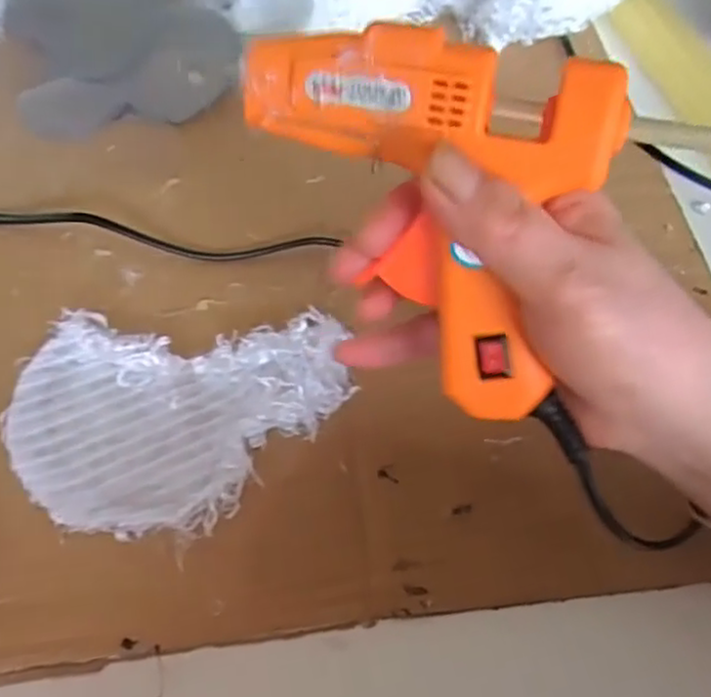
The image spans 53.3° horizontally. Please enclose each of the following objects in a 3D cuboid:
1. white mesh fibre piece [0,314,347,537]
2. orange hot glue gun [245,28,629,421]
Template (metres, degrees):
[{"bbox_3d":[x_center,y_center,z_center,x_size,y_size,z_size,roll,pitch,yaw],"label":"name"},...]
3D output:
[{"bbox_3d":[-0.072,0.030,0.292,0.134,0.014,0.089,-2,61,-5],"label":"white mesh fibre piece"},{"bbox_3d":[0.018,-0.045,0.227,0.112,0.106,0.032,19,22,5],"label":"orange hot glue gun"}]

